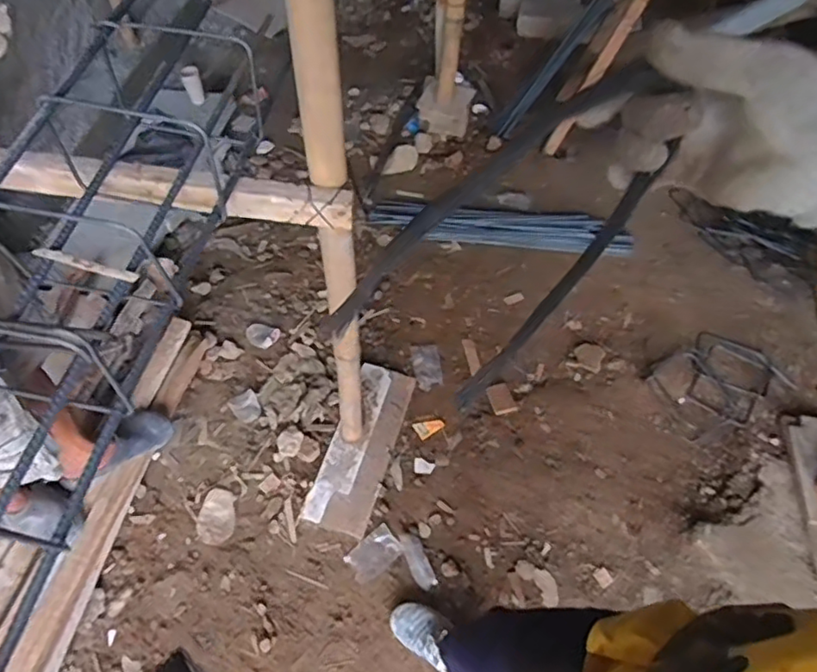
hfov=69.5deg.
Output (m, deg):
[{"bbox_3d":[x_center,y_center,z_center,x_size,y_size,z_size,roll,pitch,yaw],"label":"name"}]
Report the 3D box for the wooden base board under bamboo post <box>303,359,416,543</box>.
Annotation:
[{"bbox_3d":[-0.132,0.312,1.711,0.174,0.024,0.505,15,59,7],"label":"wooden base board under bamboo post"}]

